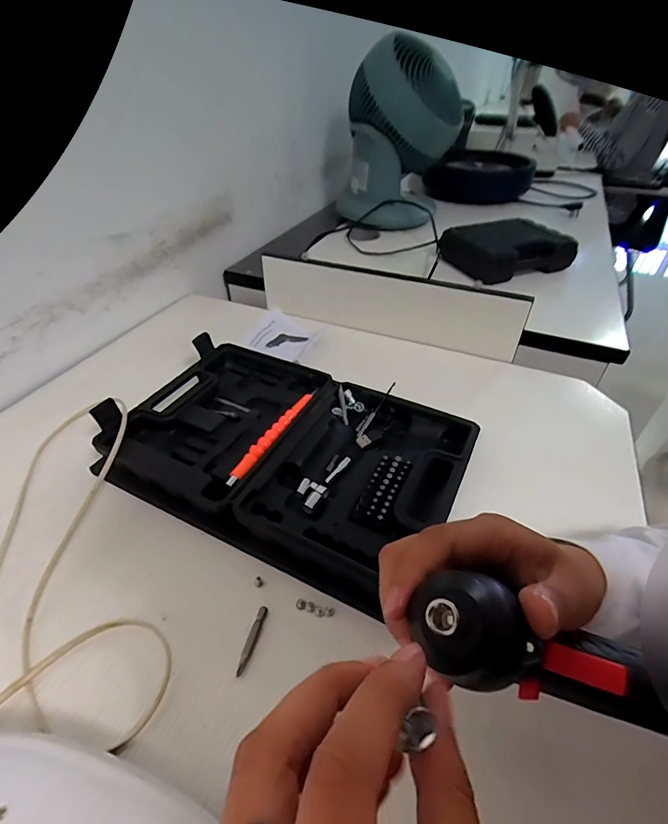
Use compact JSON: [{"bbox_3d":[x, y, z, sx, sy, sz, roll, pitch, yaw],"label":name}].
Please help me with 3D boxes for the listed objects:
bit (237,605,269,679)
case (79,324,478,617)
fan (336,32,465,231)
[{"bbox_3d":[-0.061,0.166,0.302,0.007,0.006,0.047,12,43,12],"label":"bit"},{"bbox_3d":[-0.047,0.033,0.432,0.347,0.057,0.230,16,40,21],"label":"case"},{"bbox_3d":[0.148,-0.607,0.932,0.259,0.322,0.258,5,42,4],"label":"fan"}]

